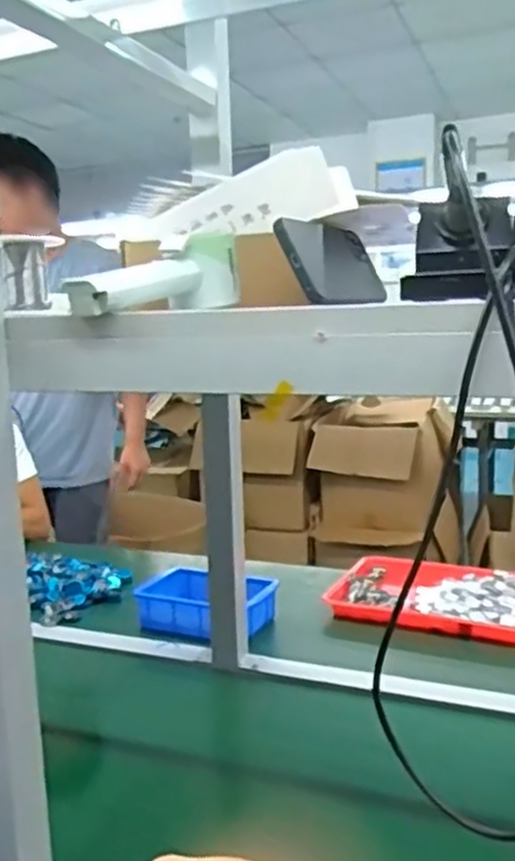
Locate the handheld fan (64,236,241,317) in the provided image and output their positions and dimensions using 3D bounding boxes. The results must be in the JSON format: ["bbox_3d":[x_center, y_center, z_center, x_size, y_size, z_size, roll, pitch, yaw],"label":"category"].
[{"bbox_3d":[-0.075,-0.122,0.580,0.043,0.055,0.156,4,12,33],"label":"handheld fan"}]

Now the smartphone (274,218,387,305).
[{"bbox_3d":[0.069,-0.145,0.644,0.007,0.080,0.149,-31,-10,34],"label":"smartphone"}]

